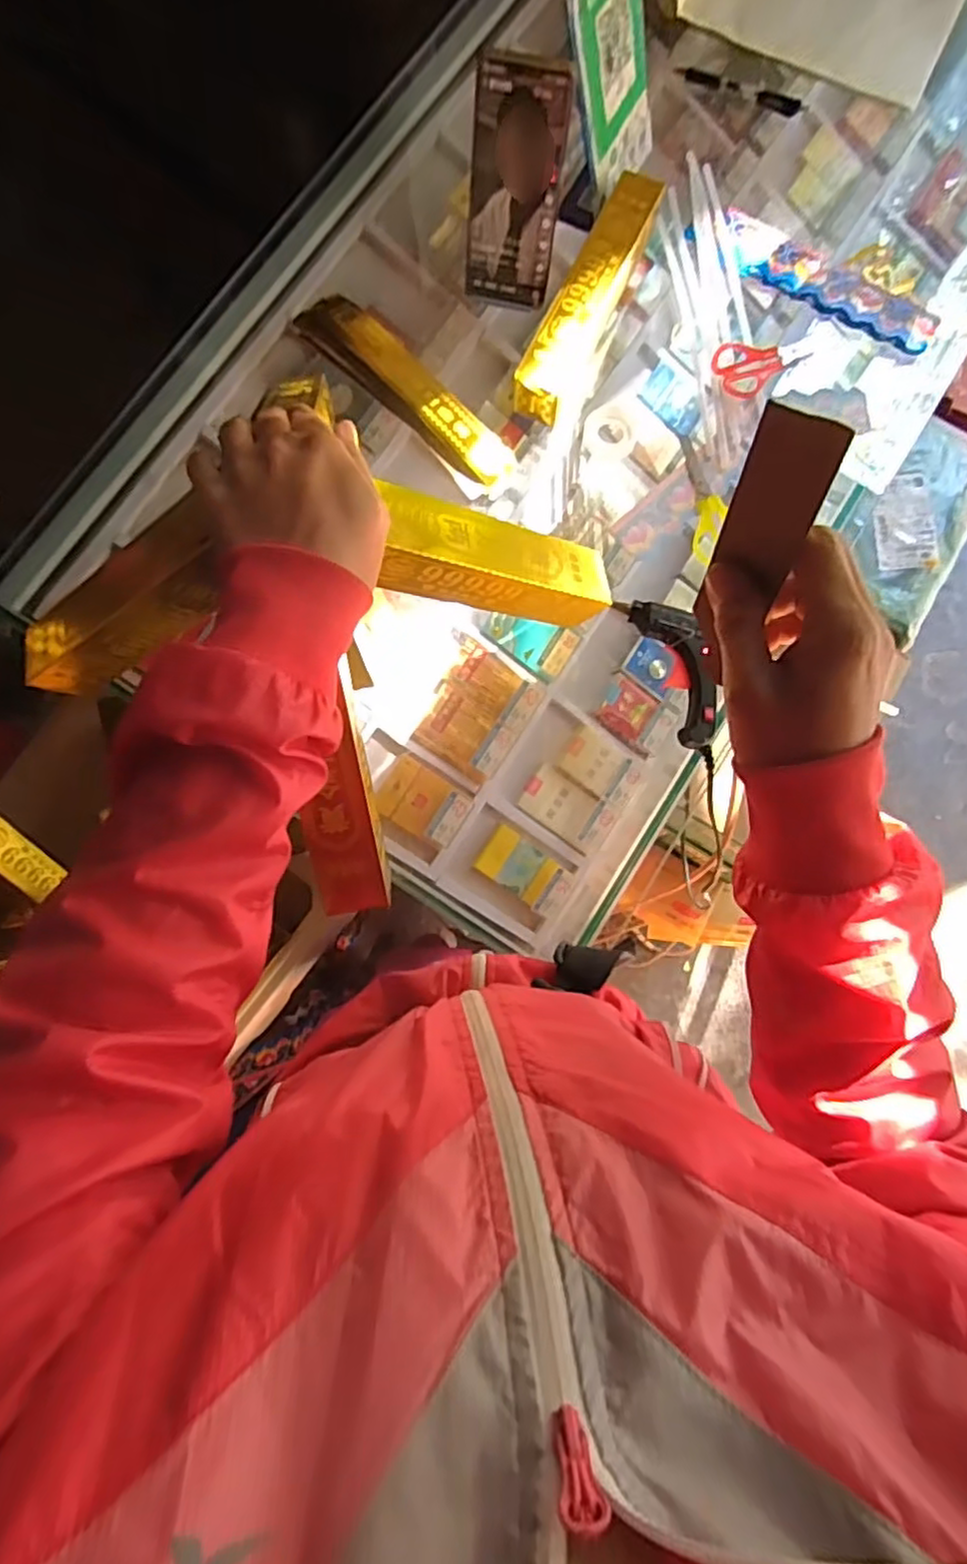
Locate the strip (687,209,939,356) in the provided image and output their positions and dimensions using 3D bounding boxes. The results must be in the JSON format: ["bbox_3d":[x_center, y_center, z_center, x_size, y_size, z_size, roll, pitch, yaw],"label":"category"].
[{"bbox_3d":[0.308,-0.472,0.626,0.236,0.014,0.056,31,90,6],"label":"strip"}]

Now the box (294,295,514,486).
[{"bbox_3d":[-0.068,-0.355,0.600,0.245,0.025,0.050,43,84,6],"label":"box"}]

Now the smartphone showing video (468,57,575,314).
[{"bbox_3d":[0.026,-0.486,0.558,0.074,0.157,0.012,13,55,2],"label":"smartphone showing video"}]

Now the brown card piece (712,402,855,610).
[{"bbox_3d":[0.118,-0.113,0.273,0.033,0.068,0.004,32,54,21],"label":"brown card piece"}]

